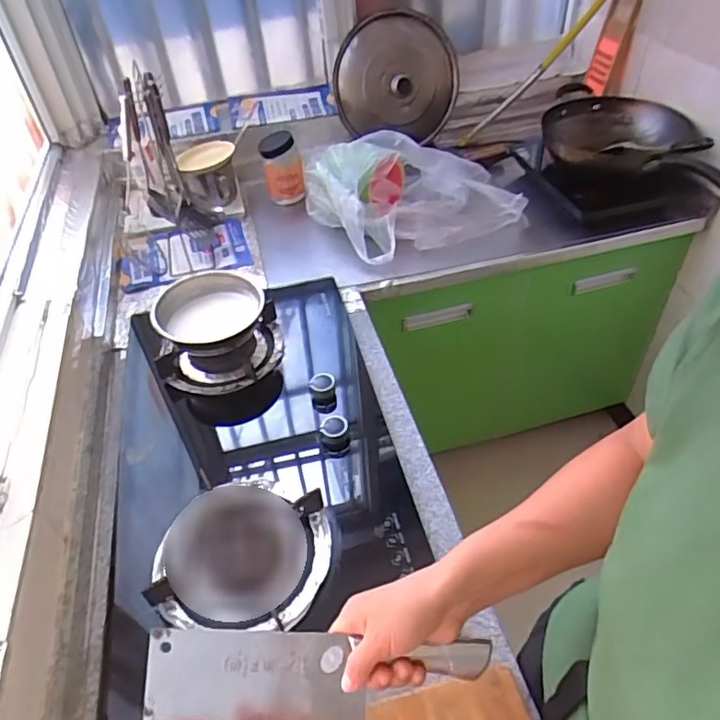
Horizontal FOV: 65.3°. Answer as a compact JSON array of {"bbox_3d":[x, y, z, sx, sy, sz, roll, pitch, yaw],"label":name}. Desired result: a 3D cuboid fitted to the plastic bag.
[{"bbox_3d":[0.115,-0.371,1.222,0.424,0.198,0.256,-13,45,-8],"label":"plastic bag"}]

